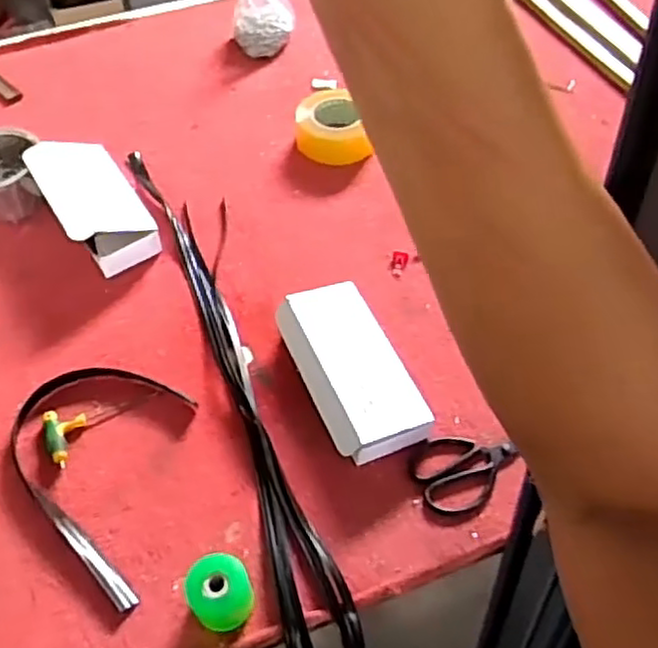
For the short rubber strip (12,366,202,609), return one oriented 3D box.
[{"bbox_3d":[-0.270,0.160,0.785,0.195,0.010,0.275,7,53,5],"label":"short rubber strip"}]

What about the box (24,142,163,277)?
[{"bbox_3d":[-0.332,-0.173,0.996,0.119,0.077,0.233,-28,57,-20],"label":"box"}]

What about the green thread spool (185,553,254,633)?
[{"bbox_3d":[-0.103,0.261,0.678,0.062,0.057,0.063,-24,56,-18],"label":"green thread spool"}]

